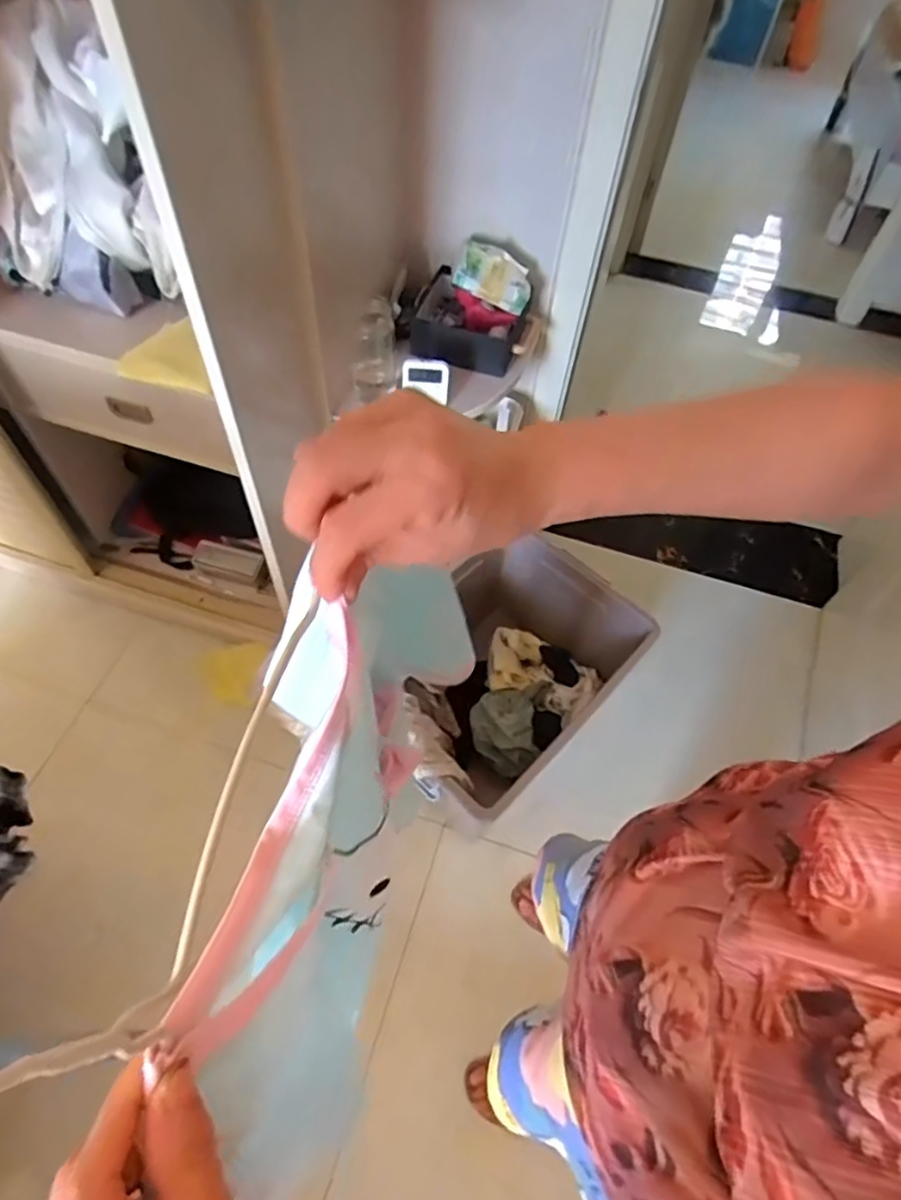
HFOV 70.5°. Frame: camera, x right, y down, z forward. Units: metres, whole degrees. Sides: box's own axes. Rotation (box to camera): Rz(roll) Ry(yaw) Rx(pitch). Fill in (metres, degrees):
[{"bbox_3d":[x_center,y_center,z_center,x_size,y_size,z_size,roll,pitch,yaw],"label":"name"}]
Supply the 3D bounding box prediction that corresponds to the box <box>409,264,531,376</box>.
[{"bbox_3d":[0.025,-0.492,1.129,0.196,0.096,0.162,21,59,9],"label":"box"}]

